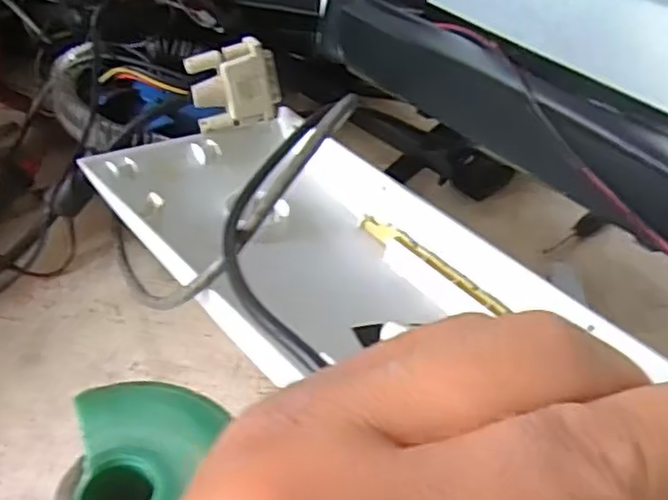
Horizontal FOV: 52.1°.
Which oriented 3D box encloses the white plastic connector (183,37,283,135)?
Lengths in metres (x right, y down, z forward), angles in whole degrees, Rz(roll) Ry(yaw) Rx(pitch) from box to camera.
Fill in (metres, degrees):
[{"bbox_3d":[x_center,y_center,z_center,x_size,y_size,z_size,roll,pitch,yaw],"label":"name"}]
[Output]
[{"bbox_3d":[-0.046,-0.076,0.320,0.040,0.037,0.016,-19,46,-25],"label":"white plastic connector"}]

